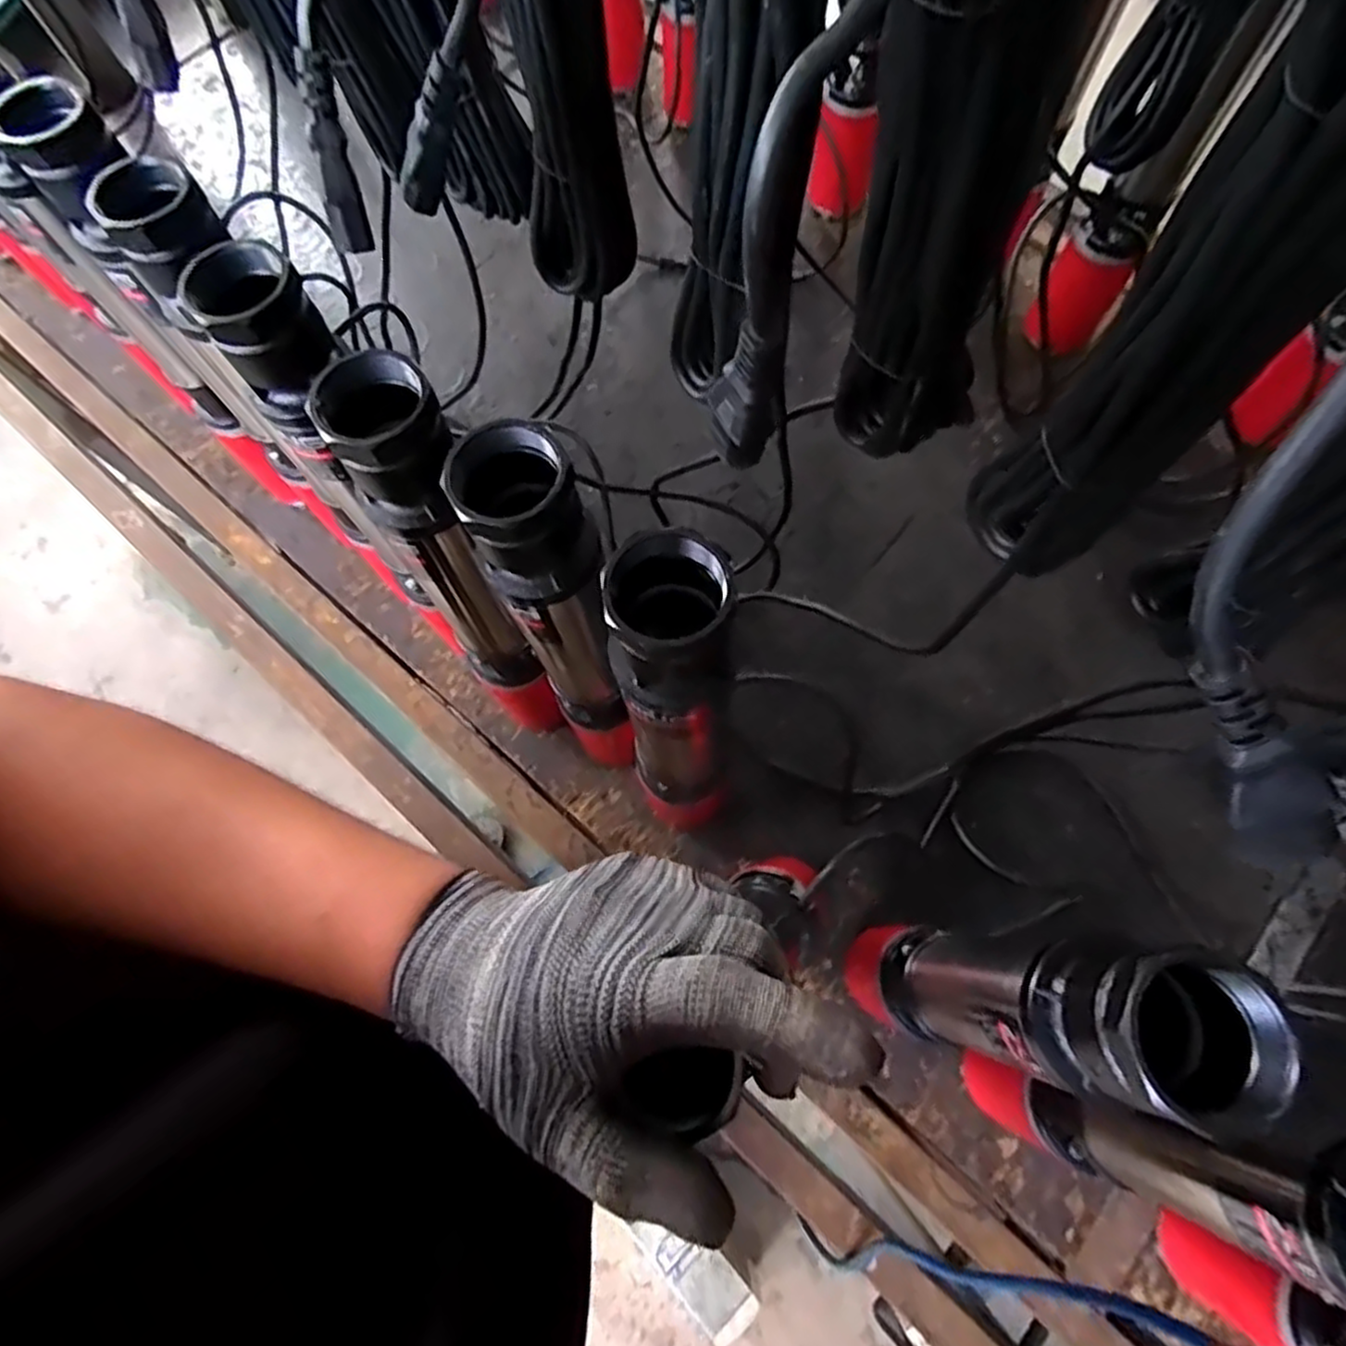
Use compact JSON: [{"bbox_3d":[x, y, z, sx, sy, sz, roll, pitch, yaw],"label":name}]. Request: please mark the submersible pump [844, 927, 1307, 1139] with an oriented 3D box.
[{"bbox_3d":[0.176,0.171,0.368,0.059,0.308,0.056,16,72,7],"label":"submersible pump"}]

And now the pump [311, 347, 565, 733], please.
[{"bbox_3d":[-0.142,-0.046,0.538,0.073,0.443,0.069,-31,72,-9],"label":"pump"}]

